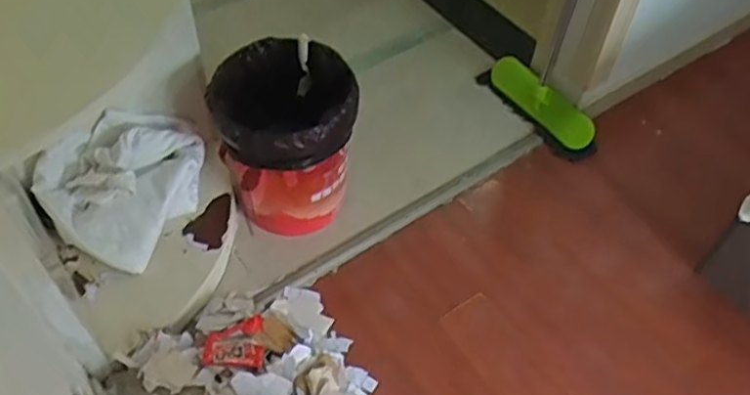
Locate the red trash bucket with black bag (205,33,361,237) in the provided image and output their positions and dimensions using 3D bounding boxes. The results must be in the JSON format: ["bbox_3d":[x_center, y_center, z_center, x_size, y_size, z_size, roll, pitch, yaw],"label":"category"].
[{"bbox_3d":[-0.200,-0.124,1.549,0.304,0.372,0.293,1,52,-2],"label":"red trash bucket with black bag"}]

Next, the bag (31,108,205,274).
[{"bbox_3d":[-0.561,-0.045,1.497,0.278,0.179,0.332,23,54,14],"label":"bag"}]

